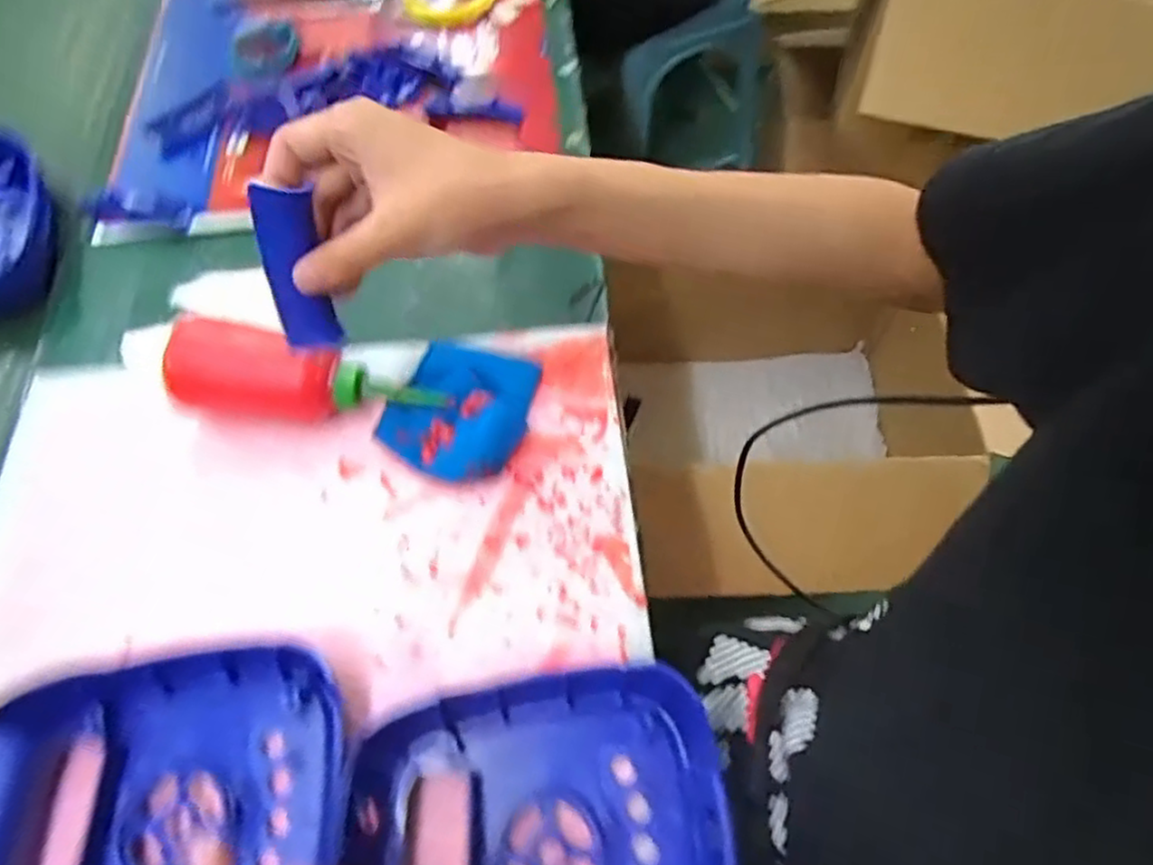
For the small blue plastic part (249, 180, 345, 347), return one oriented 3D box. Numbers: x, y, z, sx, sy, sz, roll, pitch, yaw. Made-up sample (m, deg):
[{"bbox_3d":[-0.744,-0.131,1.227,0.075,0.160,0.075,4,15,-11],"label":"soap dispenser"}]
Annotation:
[{"bbox_3d":[-0.136,-0.079,0.339,0.027,0.084,0.009,0,41,-1],"label":"small blue plastic part"}]

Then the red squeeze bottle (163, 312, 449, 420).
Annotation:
[{"bbox_3d":[-0.169,-0.036,0.444,0.163,0.043,0.055,3,63,1],"label":"red squeeze bottle"}]

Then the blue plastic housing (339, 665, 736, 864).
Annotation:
[{"bbox_3d":[-0.017,0.198,0.330,0.179,0.040,0.160,3,63,1],"label":"blue plastic housing"}]

